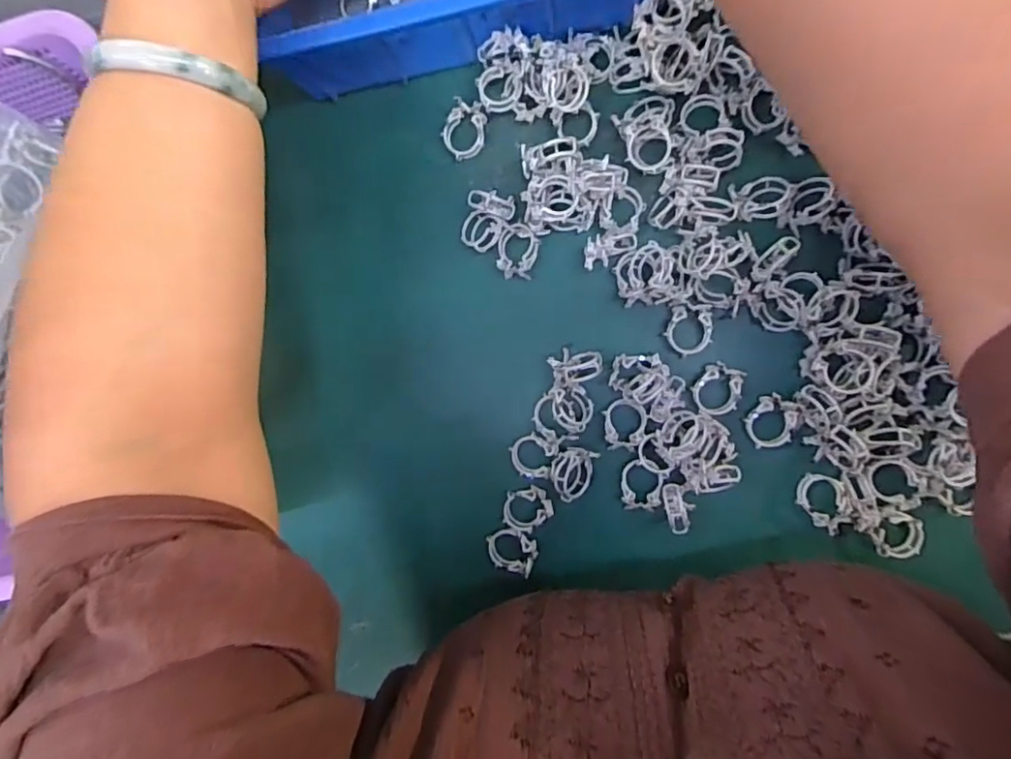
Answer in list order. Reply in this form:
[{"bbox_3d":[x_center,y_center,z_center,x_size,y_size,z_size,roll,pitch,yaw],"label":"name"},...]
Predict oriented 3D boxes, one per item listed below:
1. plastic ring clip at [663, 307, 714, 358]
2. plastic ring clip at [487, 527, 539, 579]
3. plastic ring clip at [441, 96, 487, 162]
[{"bbox_3d":[0.109,-0.027,0.321,0.026,0.008,0.027,12,95,6],"label":"plastic ring clip"},{"bbox_3d":[0.004,0.106,0.338,0.031,0.009,0.025,13,95,6],"label":"plastic ring clip"},{"bbox_3d":[-0.025,-0.153,0.333,0.026,0.010,0.032,12,94,6],"label":"plastic ring clip"}]

